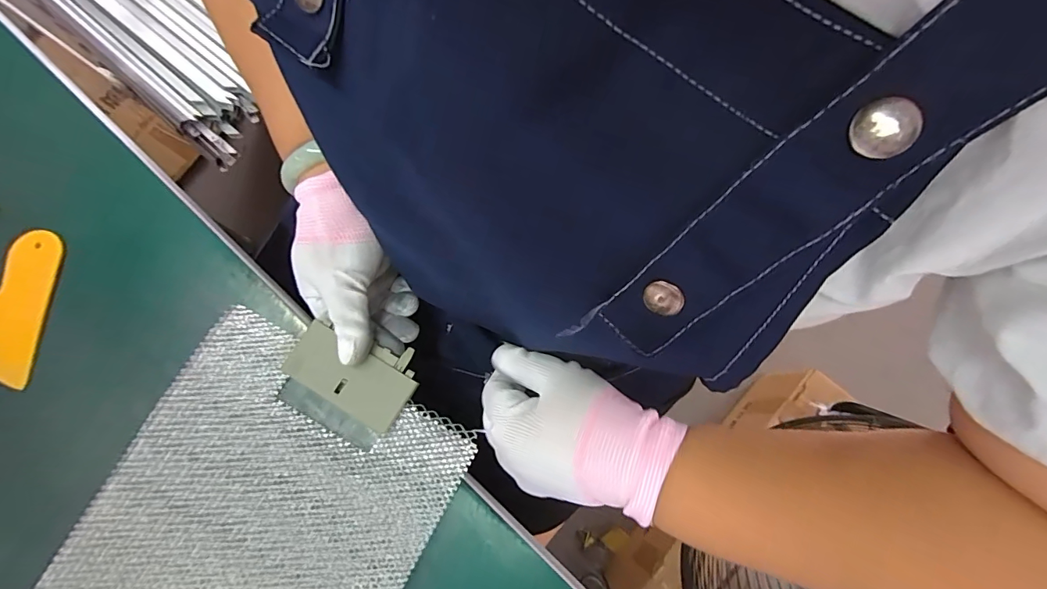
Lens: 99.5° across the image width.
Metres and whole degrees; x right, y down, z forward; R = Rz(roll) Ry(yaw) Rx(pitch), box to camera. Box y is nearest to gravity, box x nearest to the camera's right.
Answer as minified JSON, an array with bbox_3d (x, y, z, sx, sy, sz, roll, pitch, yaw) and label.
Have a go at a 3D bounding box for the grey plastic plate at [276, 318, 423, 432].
[{"bbox_3d":[-0.118,0.053,0.304,0.088,0.005,0.051,21,78,7],"label":"grey plastic plate"}]

